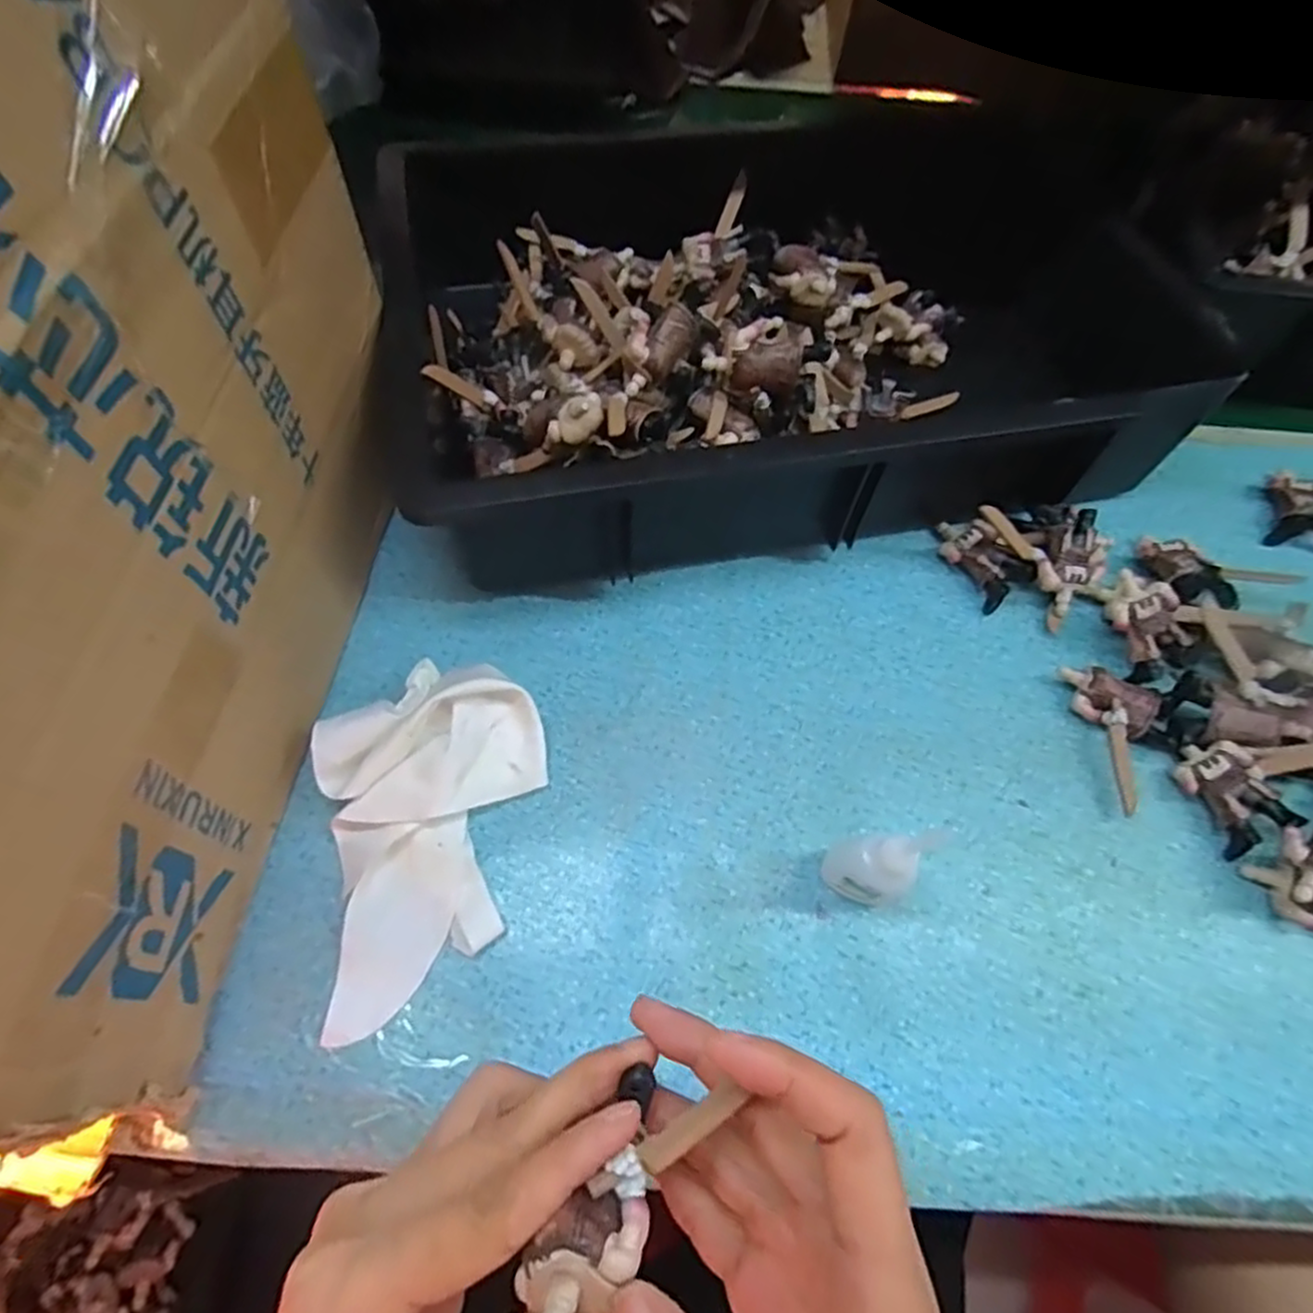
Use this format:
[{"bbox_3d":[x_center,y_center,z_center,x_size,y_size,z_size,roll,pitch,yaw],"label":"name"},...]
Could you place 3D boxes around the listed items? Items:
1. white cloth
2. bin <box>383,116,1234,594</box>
[{"bbox_3d":[-0.100,0.077,0.328,0.103,0.032,0.157,-9,63,-7],"label":"white cloth"},{"bbox_3d":[0.074,-0.209,0.456,0.425,0.112,0.329,-9,63,-7],"label":"bin"}]

